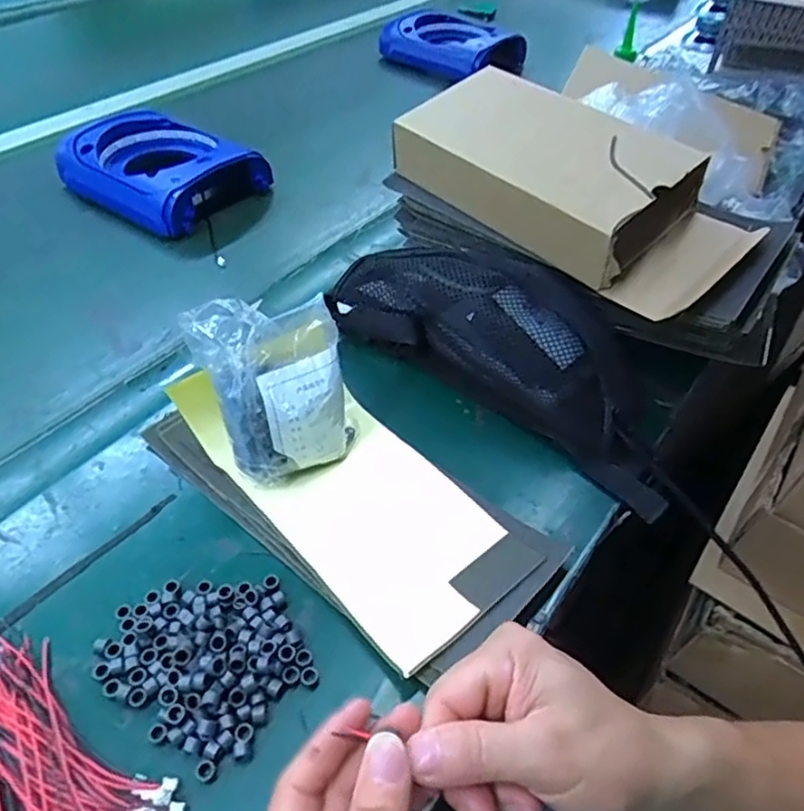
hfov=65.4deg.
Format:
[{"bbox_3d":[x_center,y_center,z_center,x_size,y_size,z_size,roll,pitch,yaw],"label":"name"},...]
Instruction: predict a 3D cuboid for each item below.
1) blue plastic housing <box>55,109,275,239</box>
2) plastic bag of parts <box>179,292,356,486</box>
[{"bbox_3d":[-0.306,-0.300,0.794,0.212,0.085,0.177,32,54,25],"label":"blue plastic housing"},{"bbox_3d":[-0.087,-0.005,0.452,0.098,0.139,0.061,-14,48,-13],"label":"plastic bag of parts"}]

